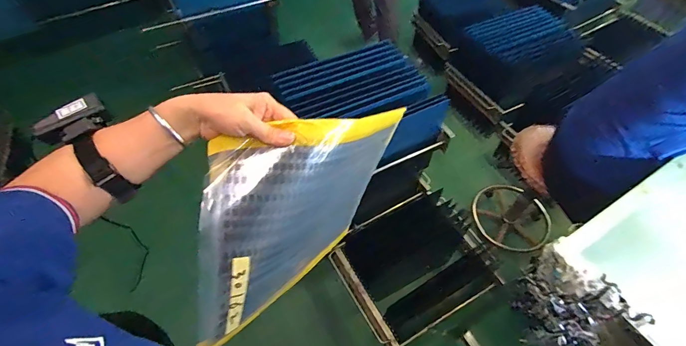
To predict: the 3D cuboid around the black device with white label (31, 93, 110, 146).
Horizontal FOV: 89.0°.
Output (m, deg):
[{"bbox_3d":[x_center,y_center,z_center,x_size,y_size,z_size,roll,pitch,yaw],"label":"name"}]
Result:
[{"bbox_3d":[-0.288,-0.056,0.369,0.067,0.019,0.035,-36,63,-24],"label":"black device with white label"}]

